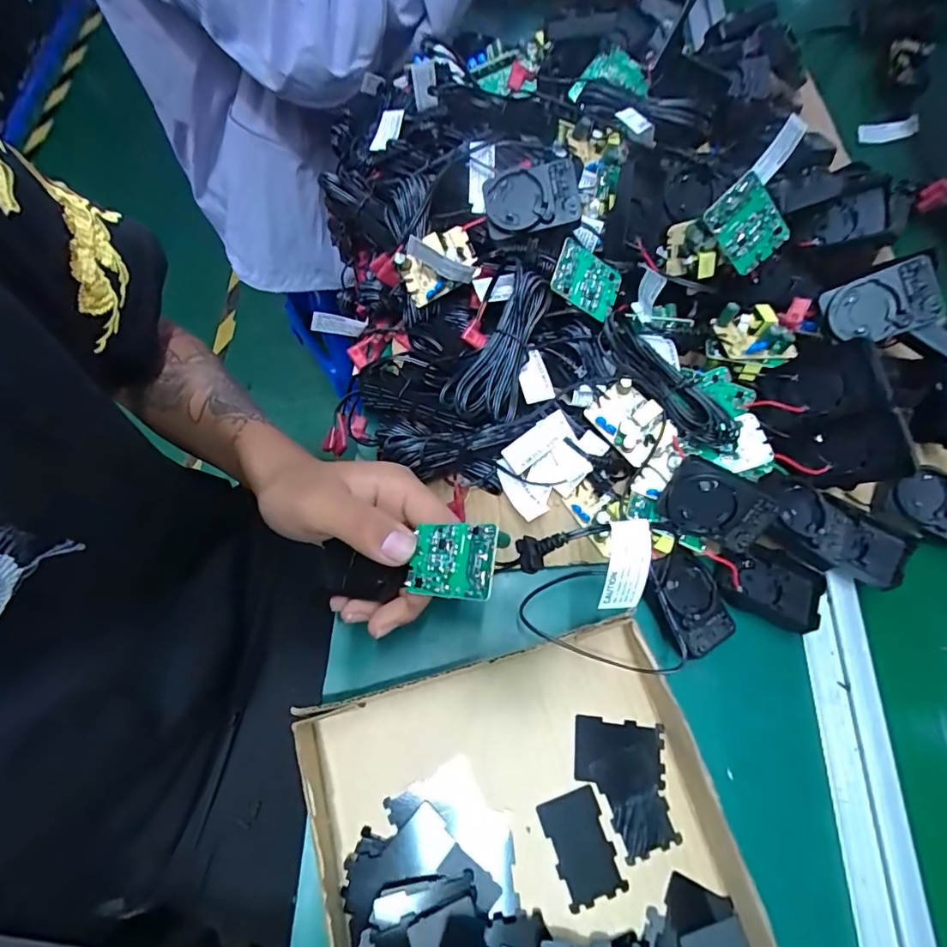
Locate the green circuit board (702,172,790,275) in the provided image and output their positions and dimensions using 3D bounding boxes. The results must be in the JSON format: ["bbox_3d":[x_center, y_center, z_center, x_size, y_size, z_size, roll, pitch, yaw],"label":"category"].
[{"bbox_3d":[0.172,-0.156,0.313,0.053,0.035,0.006,38,27,-25],"label":"green circuit board"}]

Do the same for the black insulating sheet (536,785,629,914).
[{"bbox_3d":[0.059,0.206,0.274,0.033,0.004,0.051,-19,71,-7],"label":"black insulating sheet"}]

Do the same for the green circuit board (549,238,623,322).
[{"bbox_3d":[0.075,-0.126,0.327,0.052,0.005,0.035,18,91,-30],"label":"green circuit board"}]

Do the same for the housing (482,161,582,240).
[{"bbox_3d":[0.036,-0.172,0.315,0.058,0.015,0.042,-6,92,3],"label":"housing"}]

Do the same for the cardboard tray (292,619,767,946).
[{"bbox_3d":[0.047,0.270,0.236,0.207,0.027,0.345,-15,68,-9],"label":"cardboard tray"}]

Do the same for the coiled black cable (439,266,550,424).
[{"bbox_3d":[0.018,-0.075,0.301,0.043,0.029,0.090,28,101,10],"label":"coiled black cable"}]

